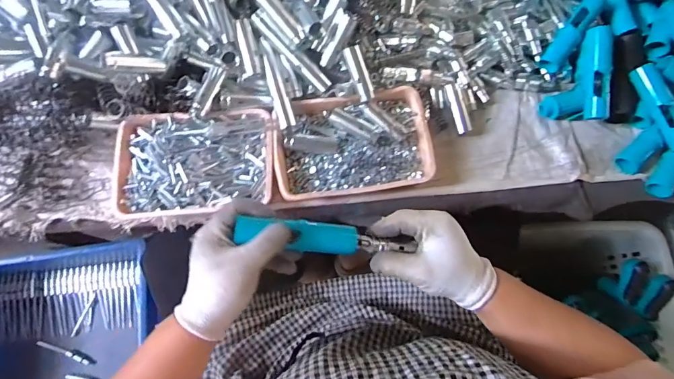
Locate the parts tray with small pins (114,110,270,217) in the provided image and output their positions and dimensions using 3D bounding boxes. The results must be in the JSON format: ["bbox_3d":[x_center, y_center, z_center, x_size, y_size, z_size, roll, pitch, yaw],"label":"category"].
[{"bbox_3d":[-0.184,-0.035,0.514,0.197,0.034,0.130,-4,76,-1],"label":"parts tray with small pins"}]

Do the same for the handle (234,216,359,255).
[{"bbox_3d":[-0.037,0.045,0.389,0.119,0.014,0.029,9,75,-10],"label":"handle"}]

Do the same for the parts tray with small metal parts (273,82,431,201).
[{"bbox_3d":[0.019,-0.059,0.528,0.200,0.041,0.133,-8,76,-2],"label":"parts tray with small metal parts"}]

